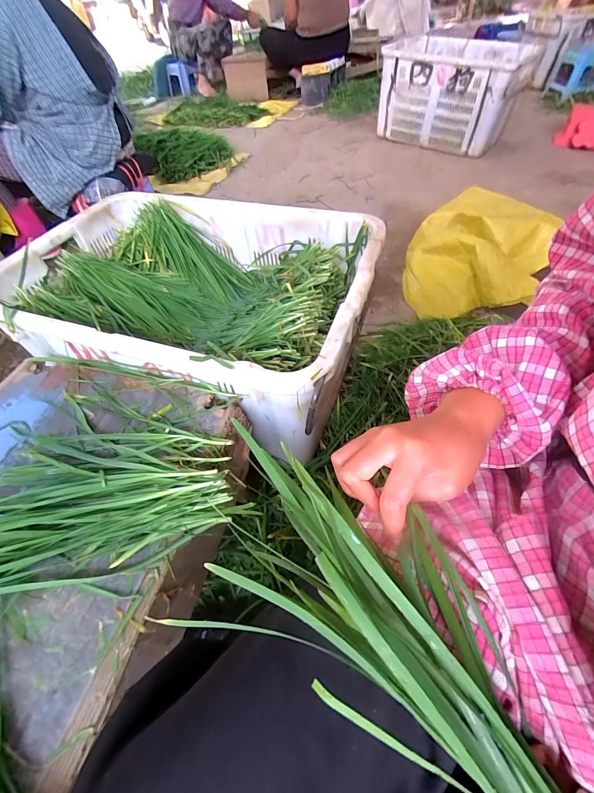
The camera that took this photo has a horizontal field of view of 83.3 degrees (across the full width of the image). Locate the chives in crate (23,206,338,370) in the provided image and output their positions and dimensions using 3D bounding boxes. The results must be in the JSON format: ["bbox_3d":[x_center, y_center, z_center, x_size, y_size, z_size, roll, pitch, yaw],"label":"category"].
[{"bbox_3d":[-0.209,-0.217,0.709,0.601,0.156,0.388,10,54,12],"label":"chives in crate"}]

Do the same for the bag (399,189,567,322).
[{"bbox_3d":[0.560,-0.438,1.016,0.376,0.186,0.463,28,60,24],"label":"bag"}]

